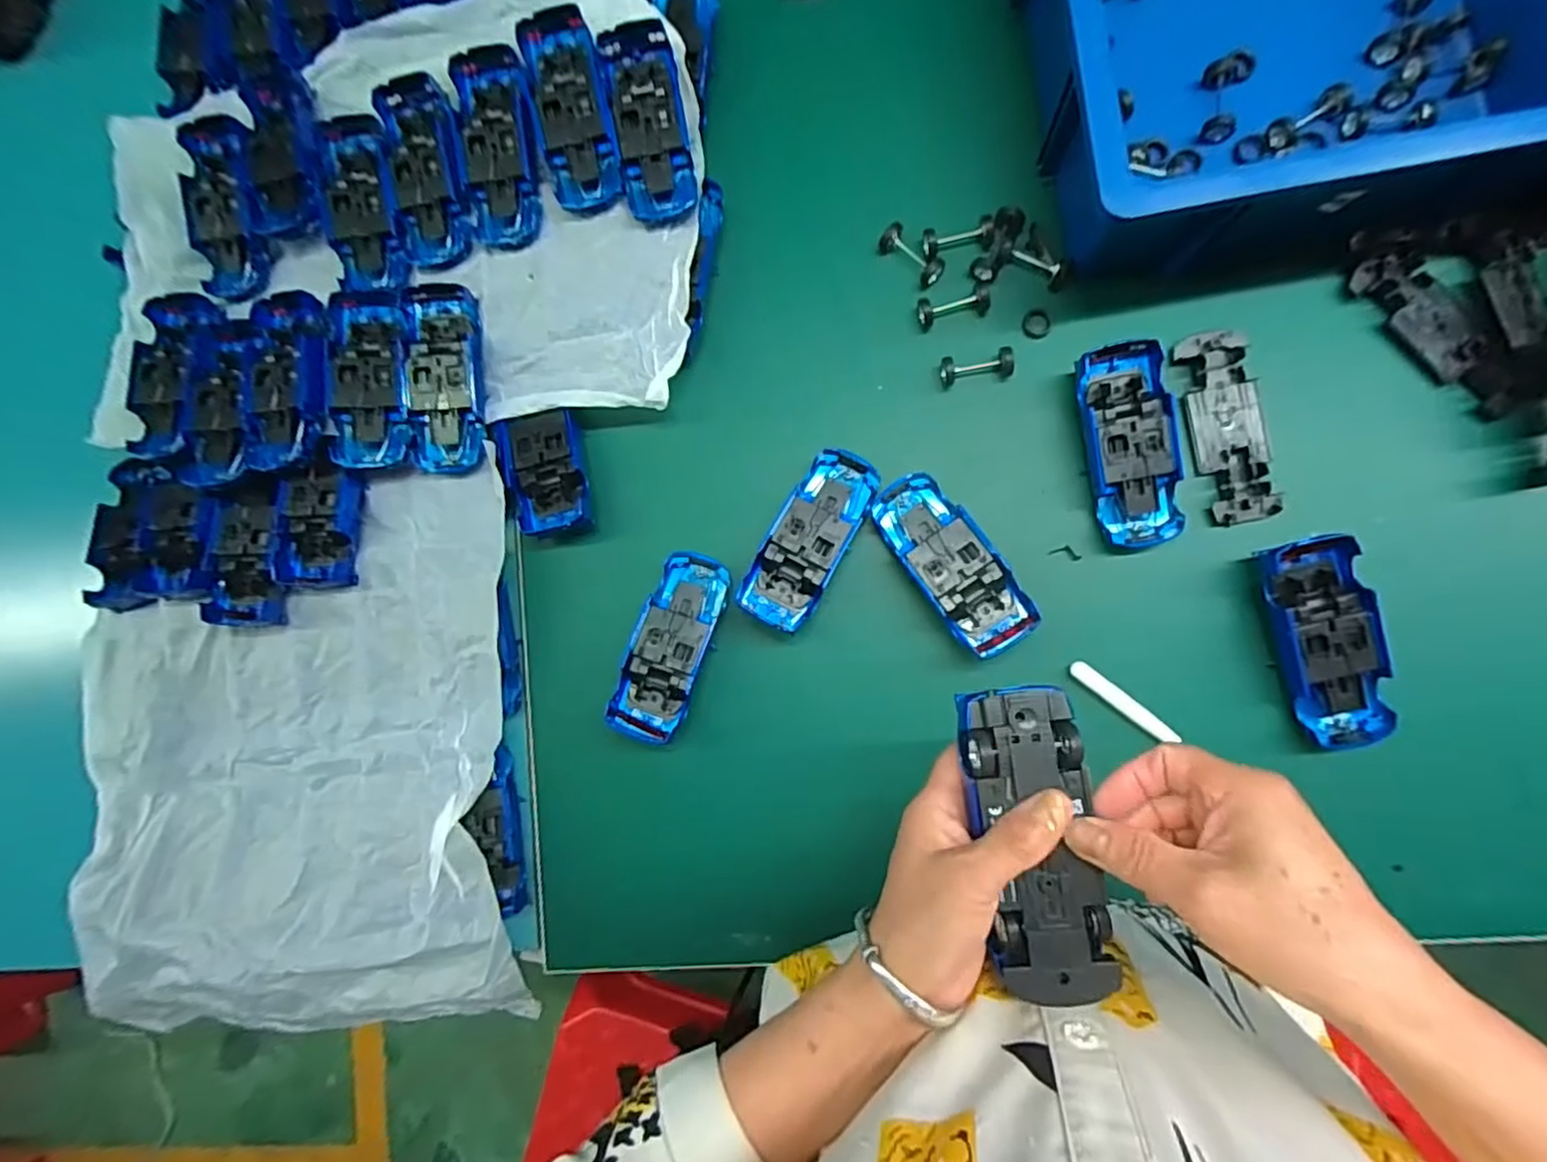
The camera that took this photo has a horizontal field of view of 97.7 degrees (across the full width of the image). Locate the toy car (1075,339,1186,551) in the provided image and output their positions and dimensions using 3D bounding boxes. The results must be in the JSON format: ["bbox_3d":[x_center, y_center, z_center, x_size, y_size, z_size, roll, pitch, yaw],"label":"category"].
[{"bbox_3d":[0.230,-0.087,0.438,0.052,0.027,0.128,-9,83,5],"label":"toy car"}]

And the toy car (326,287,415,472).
[{"bbox_3d":[-0.288,-0.149,0.483,0.056,0.027,0.135,-10,83,5],"label":"toy car"}]

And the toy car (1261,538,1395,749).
[{"bbox_3d":[0.337,0.038,0.413,0.054,0.026,0.125,-13,83,4],"label":"toy car"}]

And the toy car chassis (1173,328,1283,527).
[{"bbox_3d":[0.298,-0.102,0.441,0.044,0.012,0.126,-9,83,5],"label":"toy car chassis"}]

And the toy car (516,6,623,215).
[{"bbox_3d":[-0.148,-0.346,0.494,0.054,0.025,0.138,-12,85,5],"label":"toy car"}]

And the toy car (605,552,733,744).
[{"bbox_3d":[-0.069,0.046,0.479,0.051,0.049,0.128,17,86,7],"label":"toy car"}]

